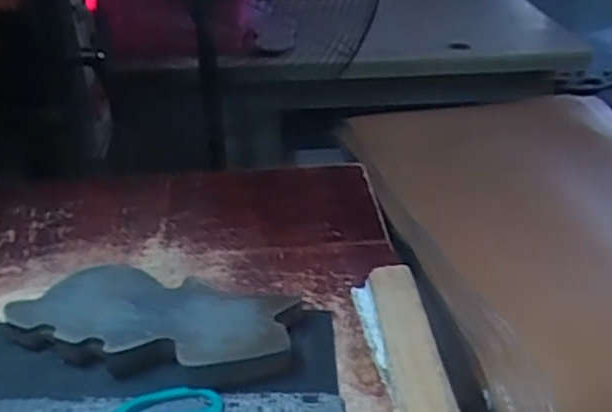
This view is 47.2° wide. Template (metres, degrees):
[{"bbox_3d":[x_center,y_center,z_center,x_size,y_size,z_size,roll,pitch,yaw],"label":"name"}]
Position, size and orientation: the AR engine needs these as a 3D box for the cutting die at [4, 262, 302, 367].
[{"bbox_3d":[-0.114,0.088,0.529,0.208,0.032,0.097,12,31,19],"label":"cutting die"}]

